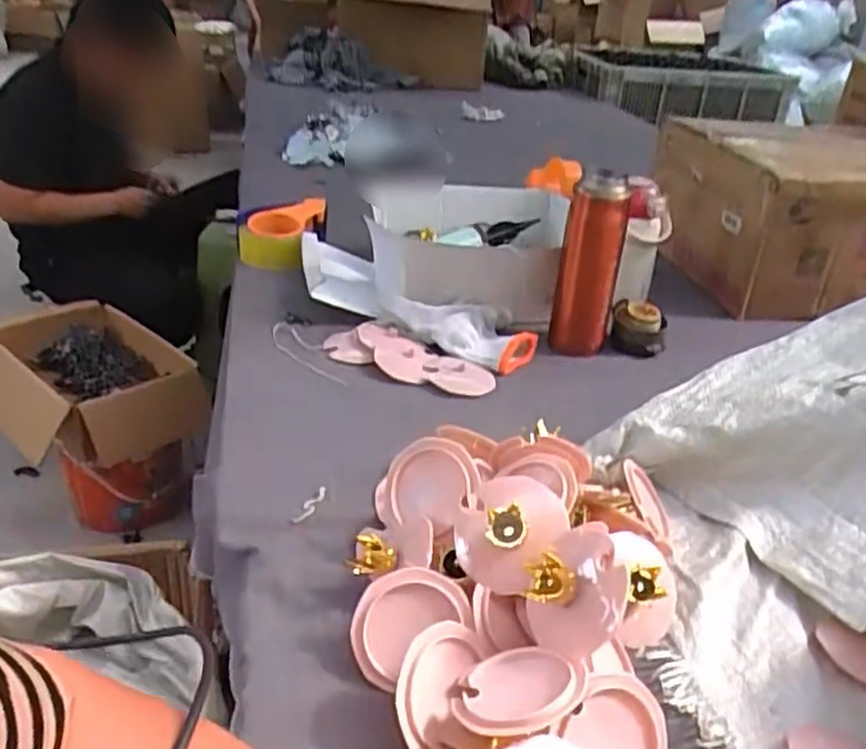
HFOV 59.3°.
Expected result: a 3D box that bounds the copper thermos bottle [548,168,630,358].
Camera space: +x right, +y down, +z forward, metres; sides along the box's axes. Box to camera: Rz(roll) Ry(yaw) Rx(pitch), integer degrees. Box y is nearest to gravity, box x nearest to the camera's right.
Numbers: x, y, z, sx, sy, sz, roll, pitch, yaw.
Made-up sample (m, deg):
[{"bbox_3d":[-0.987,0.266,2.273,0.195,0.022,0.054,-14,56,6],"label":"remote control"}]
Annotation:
[{"bbox_3d":[0.195,-0.137,0.947,0.070,0.218,0.079,5,29,3],"label":"copper thermos bottle"}]

